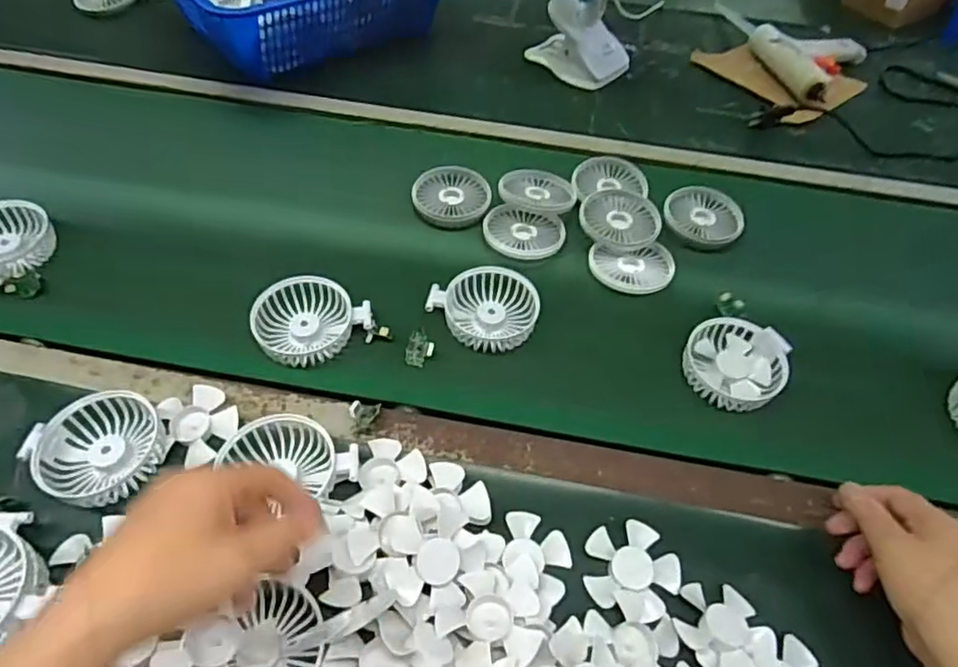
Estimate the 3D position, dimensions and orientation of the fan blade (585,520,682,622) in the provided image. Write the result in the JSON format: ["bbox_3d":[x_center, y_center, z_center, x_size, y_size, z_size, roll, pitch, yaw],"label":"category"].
[{"bbox_3d":[0.112,0.173,0.461,0.068,0.009,0.067,2,53,-3],"label":"fan blade"}]

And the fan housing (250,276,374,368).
[{"bbox_3d":[-0.157,-0.014,0.583,0.098,0.029,0.085,-23,55,-20],"label":"fan housing"}]

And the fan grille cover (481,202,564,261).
[{"bbox_3d":[0.049,-0.109,0.678,0.086,0.010,0.075,9,53,3],"label":"fan grille cover"}]

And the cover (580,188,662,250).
[{"bbox_3d":[0.157,-0.131,0.696,0.086,0.014,0.093,5,52,-1],"label":"cover"}]

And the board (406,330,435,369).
[{"bbox_3d":[-0.054,0.014,0.576,0.024,0.007,0.033,8,74,2],"label":"board"}]

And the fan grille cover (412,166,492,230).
[{"bbox_3d":[-0.031,-0.155,0.709,0.086,0.017,0.086,-3,53,-7],"label":"fan grille cover"}]

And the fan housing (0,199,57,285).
[{"bbox_3d":[-0.474,-0.091,0.624,0.087,0.038,0.107,-31,61,-25],"label":"fan housing"}]

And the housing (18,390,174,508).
[{"bbox_3d":[-0.294,0.088,0.482,0.096,0.030,0.083,4,52,-1],"label":"housing"}]

